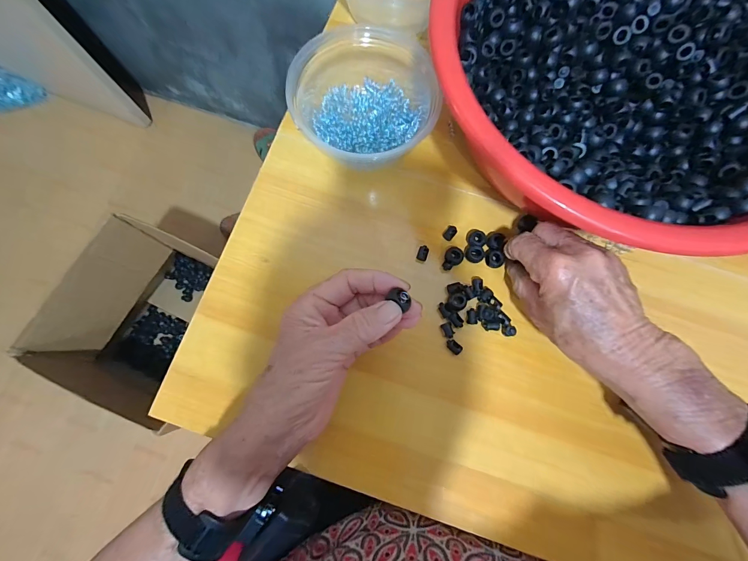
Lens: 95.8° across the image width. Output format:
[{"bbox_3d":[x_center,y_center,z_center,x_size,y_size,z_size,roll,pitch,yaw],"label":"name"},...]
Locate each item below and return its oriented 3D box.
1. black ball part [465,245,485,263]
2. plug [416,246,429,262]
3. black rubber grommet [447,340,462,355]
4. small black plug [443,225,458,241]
[{"bbox_3d":[0.097,-0.025,0.329,0.019,0.012,0.015,10,78,0],"label":"black ball part"},{"bbox_3d":[0.048,-0.026,0.332,0.011,0.008,0.014,18,78,2],"label":"plug"},{"bbox_3d":[0.074,0.061,0.311,0.014,0.008,0.009,42,80,7],"label":"black rubber grommet"},{"bbox_3d":[0.076,-0.047,0.337,0.010,0.005,0.016,40,80,7],"label":"small black plug"}]

